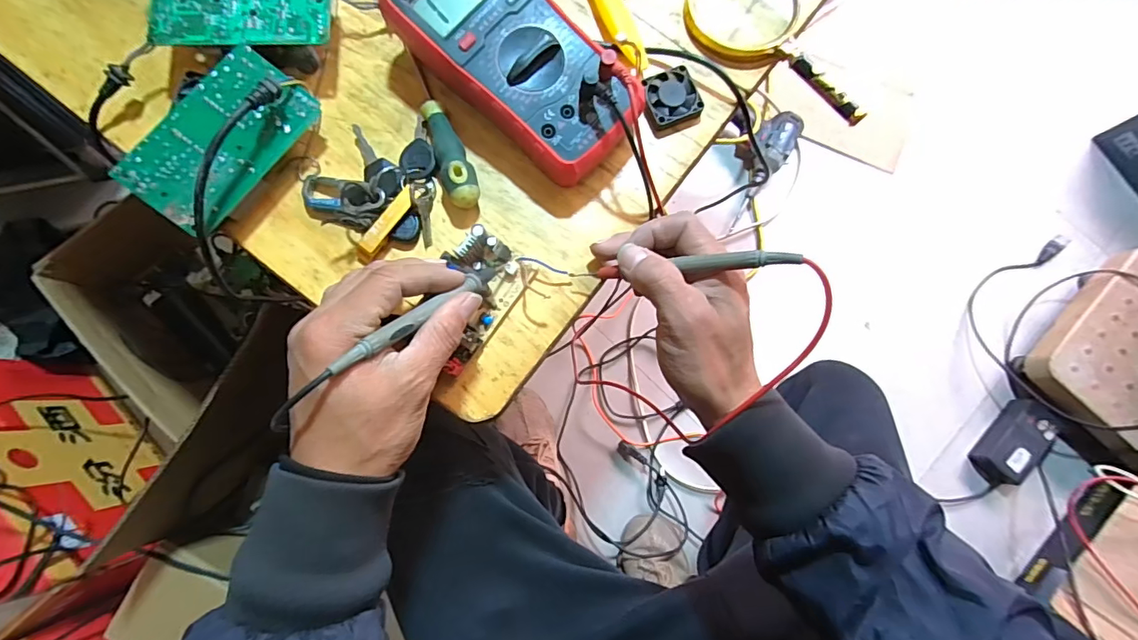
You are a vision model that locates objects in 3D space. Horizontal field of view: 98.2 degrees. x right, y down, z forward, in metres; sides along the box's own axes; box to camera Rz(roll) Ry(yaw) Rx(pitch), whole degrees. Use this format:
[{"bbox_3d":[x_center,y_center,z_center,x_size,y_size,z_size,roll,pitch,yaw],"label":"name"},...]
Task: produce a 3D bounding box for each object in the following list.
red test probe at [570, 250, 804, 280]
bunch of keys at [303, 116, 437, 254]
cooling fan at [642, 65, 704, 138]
[{"bbox_3d":[0.066,-0.033,0.311,0.148,0.018,0.012,0,78,42],"label":"red test probe"},{"bbox_3d":[-0.145,-0.100,0.352,0.090,0.031,0.097,1,81,-1],"label":"bunch of keys"},{"bbox_3d":[0.077,-0.168,0.381,0.043,0.013,0.044,-21,83,-5],"label":"cooling fan"}]

